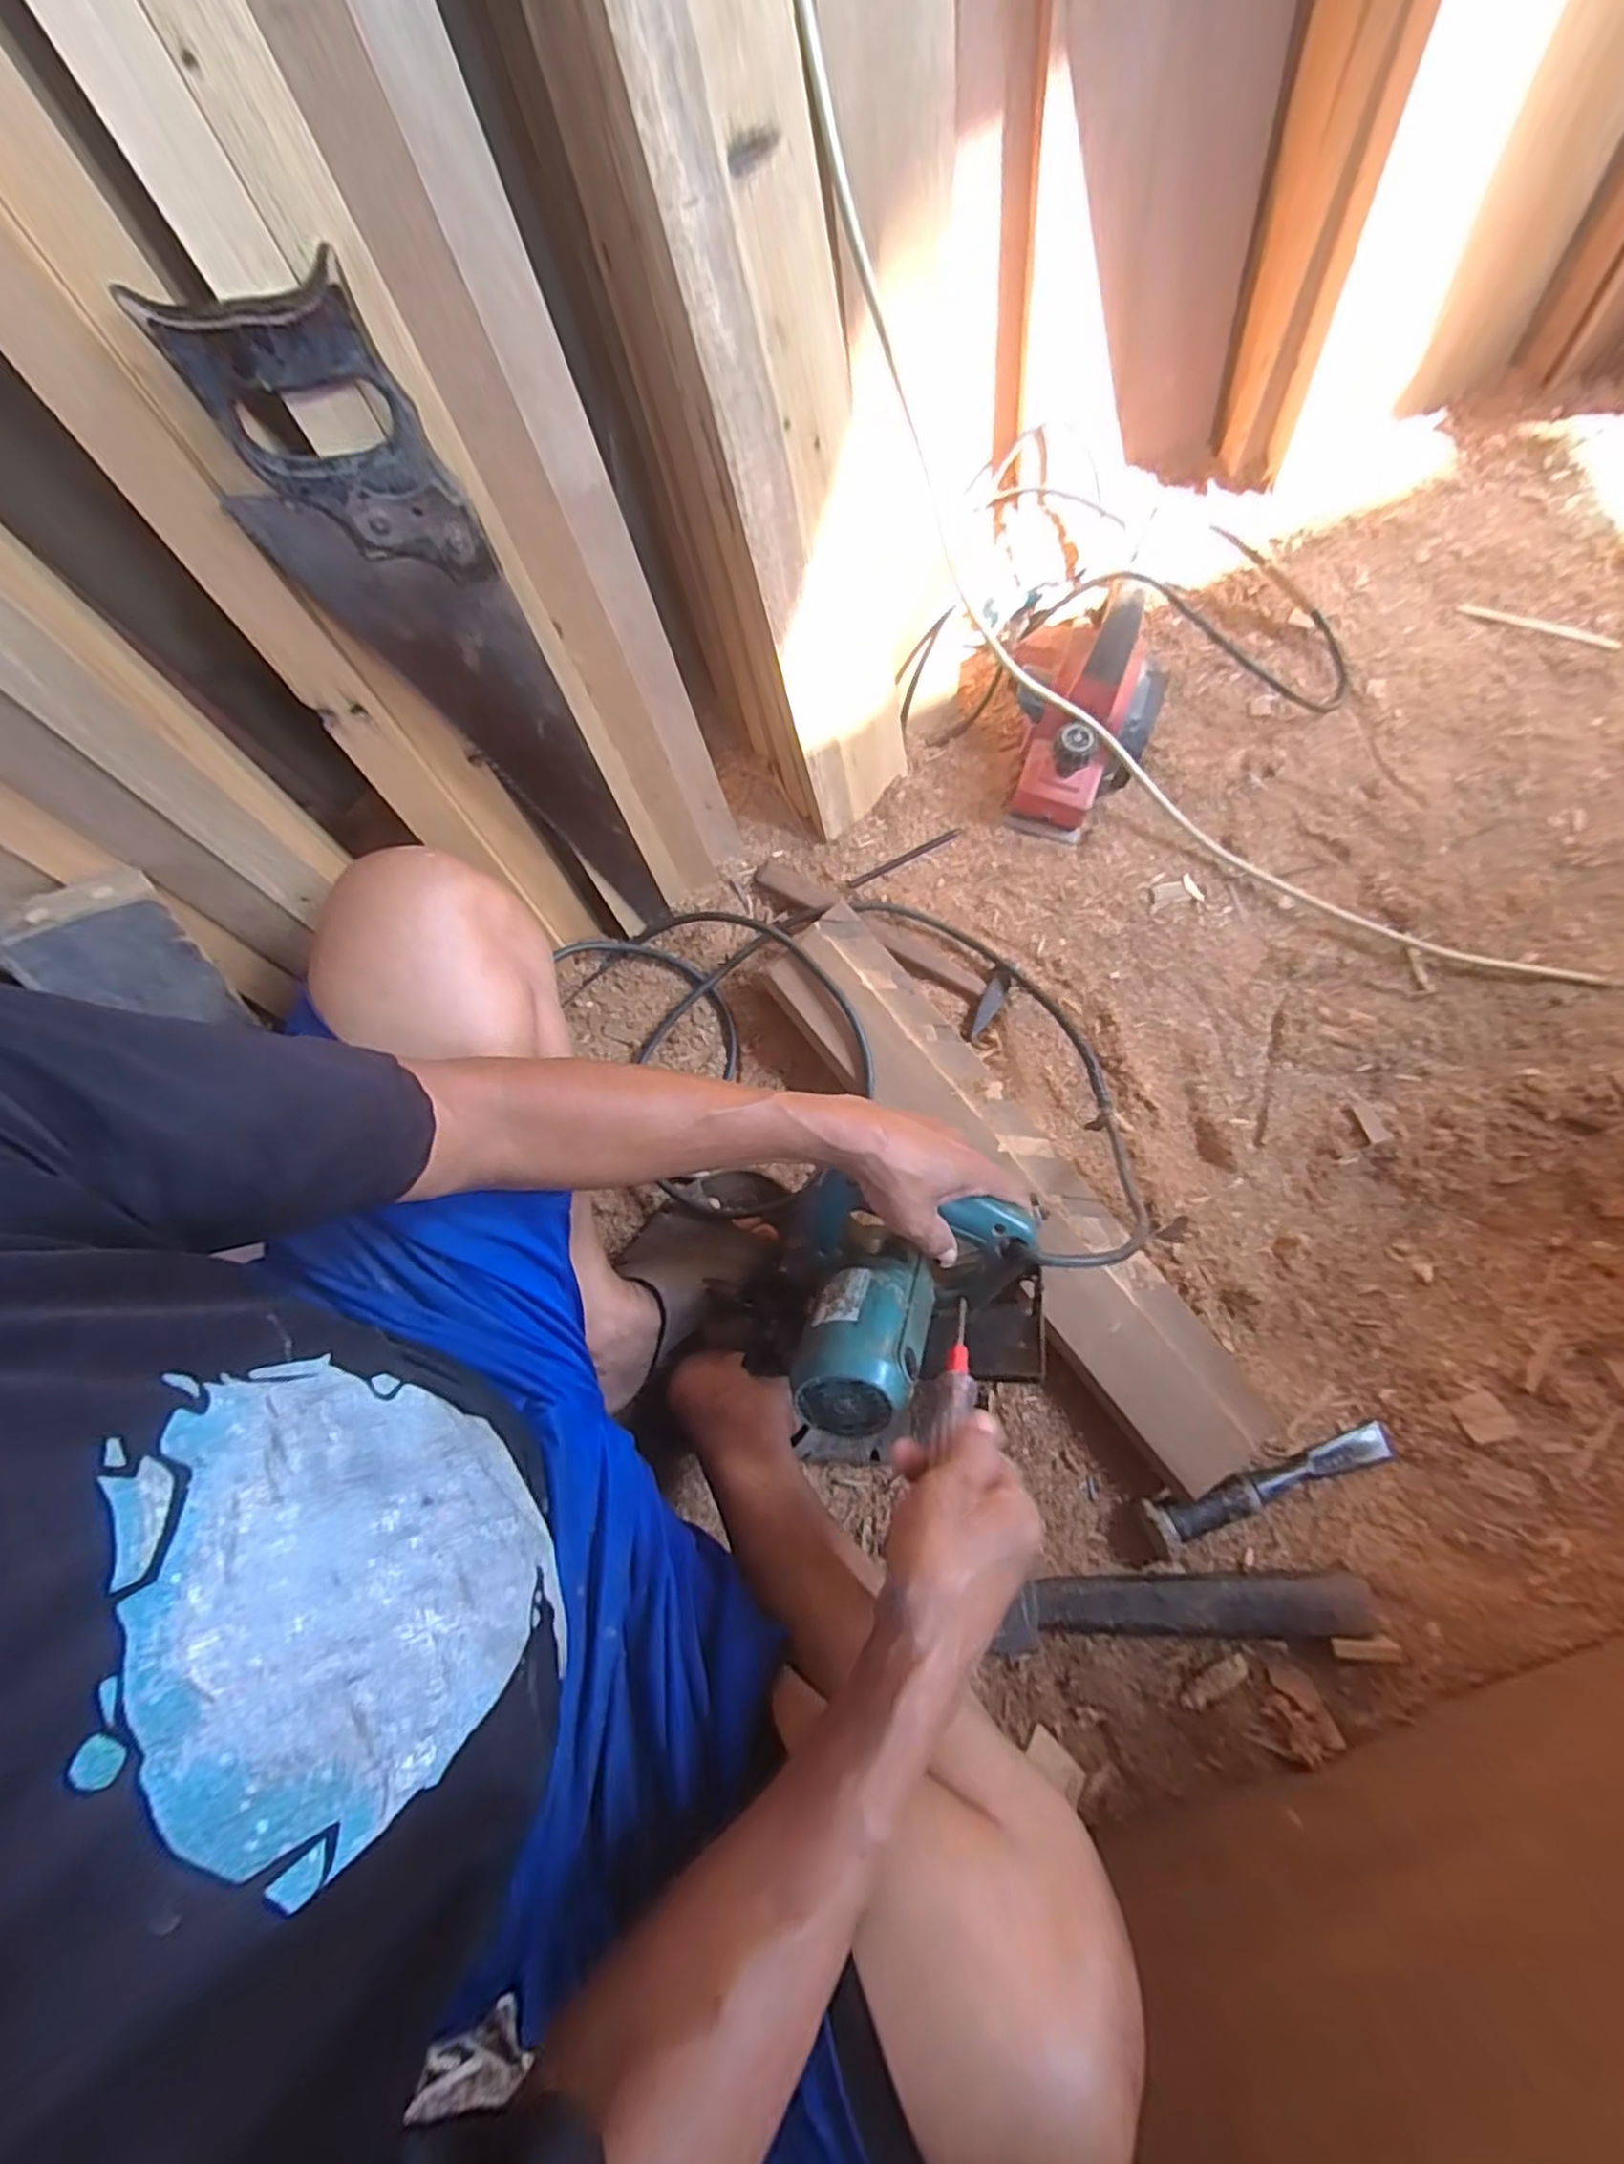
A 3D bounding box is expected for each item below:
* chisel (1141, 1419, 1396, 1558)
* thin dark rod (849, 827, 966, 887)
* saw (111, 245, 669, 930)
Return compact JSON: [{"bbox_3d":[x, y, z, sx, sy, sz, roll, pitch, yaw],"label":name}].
[{"bbox_3d":[0.407,0.358,0.649,0.240,0.039,0.044,-16,80,-2],"label":"chisel"},{"bbox_3d":[0.100,-0.239,0.782,0.138,0.007,0.010,-28,80,-4],"label":"thin dark rod"},{"bbox_3d":[-0.222,-0.257,0.536,0.105,0.463,0.018,-22,66,2],"label":"saw"}]

